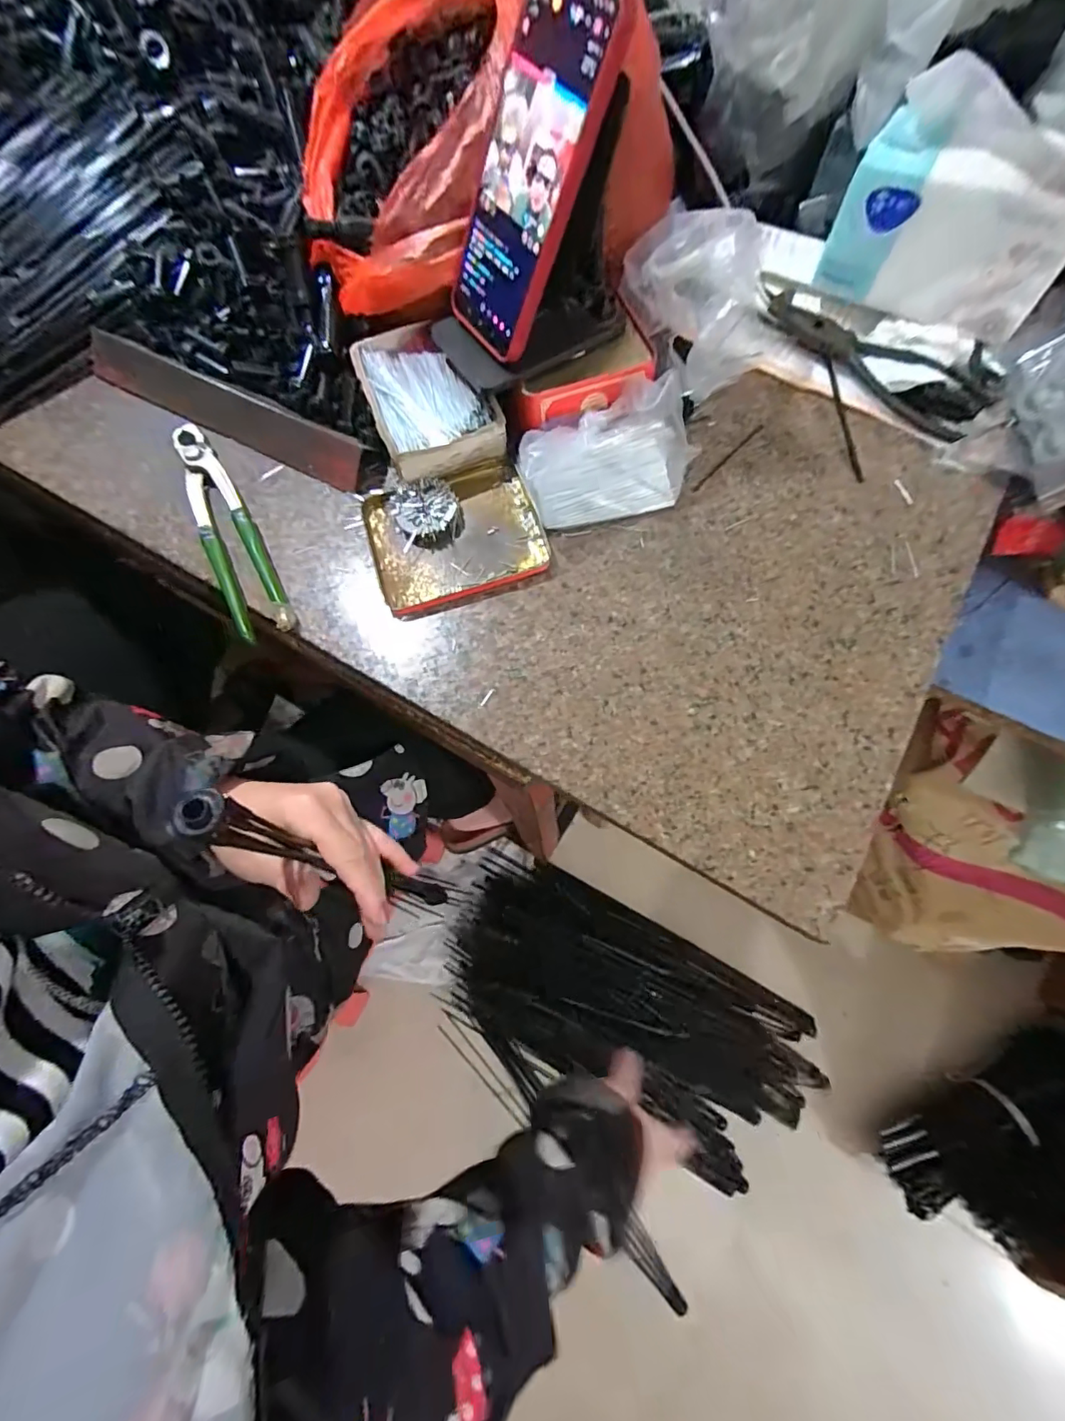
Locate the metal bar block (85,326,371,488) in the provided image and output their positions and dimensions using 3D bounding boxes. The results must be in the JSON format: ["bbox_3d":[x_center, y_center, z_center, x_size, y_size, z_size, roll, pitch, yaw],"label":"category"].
[{"bbox_3d":[-0.259,-0.254,0.435,0.294,0.027,0.038,27,71,13],"label":"metal bar block"}]

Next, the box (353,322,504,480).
[{"bbox_3d":[-0.083,-0.238,0.397,0.081,0.032,0.131,-23,68,-7],"label":"box"}]

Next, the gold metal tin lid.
[{"bbox_3d":[-0.055,-0.125,0.378,0.119,0.014,0.101,-17,67,-5],"label":"gold metal tin lid"}]

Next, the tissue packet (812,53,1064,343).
[{"bbox_3d":[0.270,-0.314,0.331,0.135,0.104,0.032,31,72,15],"label":"tissue packet"}]

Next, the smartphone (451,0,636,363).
[{"bbox_3d":[-0.006,-0.299,0.302,0.009,0.159,0.076,-26,76,-36],"label":"smartphone"}]

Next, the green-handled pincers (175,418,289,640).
[{"bbox_3d":[-0.230,-0.138,0.390,0.039,0.024,0.195,-28,68,-9],"label":"green-handled pincers"}]

